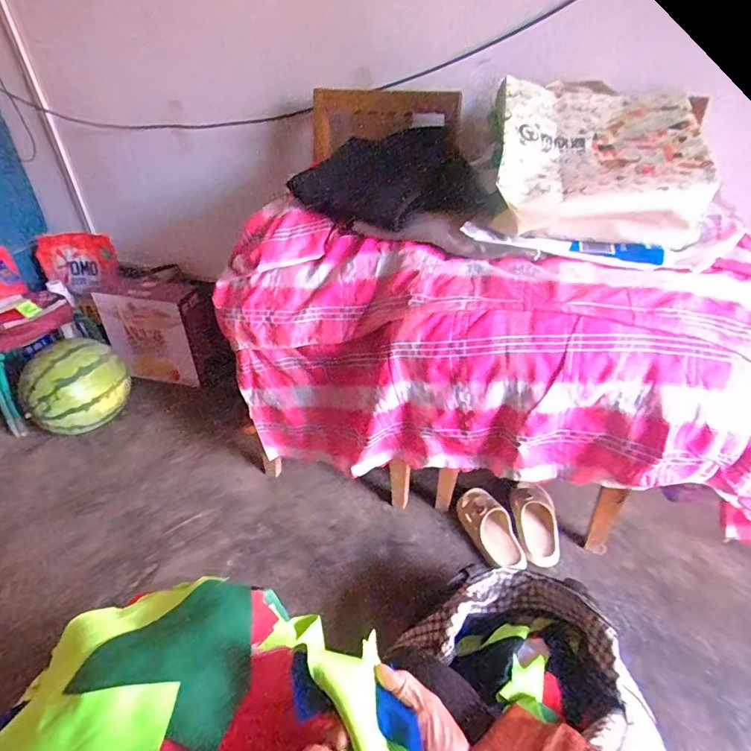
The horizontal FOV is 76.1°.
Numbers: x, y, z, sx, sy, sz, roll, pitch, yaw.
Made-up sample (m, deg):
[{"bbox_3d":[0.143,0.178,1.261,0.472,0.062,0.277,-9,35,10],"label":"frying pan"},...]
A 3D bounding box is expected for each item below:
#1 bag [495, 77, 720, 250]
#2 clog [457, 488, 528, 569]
[{"bbox_3d":[0.383,-0.360,0.831,0.329,0.211,0.262,7,37,8],"label":"bag"},{"bbox_3d":[0.264,0.352,1.102,0.093,0.067,0.210,-17,53,-23],"label":"clog"}]

